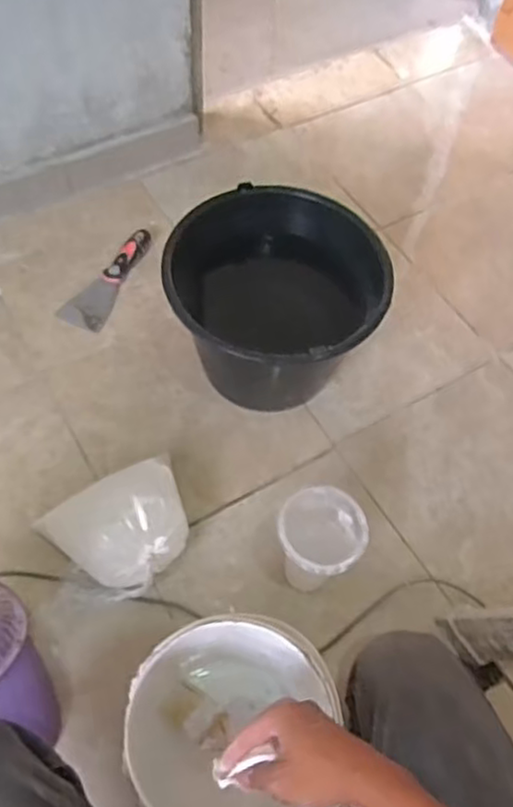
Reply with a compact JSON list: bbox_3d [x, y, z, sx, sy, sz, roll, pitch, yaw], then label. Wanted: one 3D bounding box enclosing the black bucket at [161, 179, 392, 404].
[{"bbox_3d":[0.024,-0.123,0.924,0.268,0.216,0.244,2,59,-3],"label":"black bucket"}]

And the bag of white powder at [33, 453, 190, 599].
[{"bbox_3d":[-0.151,0.140,0.808,0.174,0.096,0.145,-30,65,-20],"label":"bag of white powder"}]

